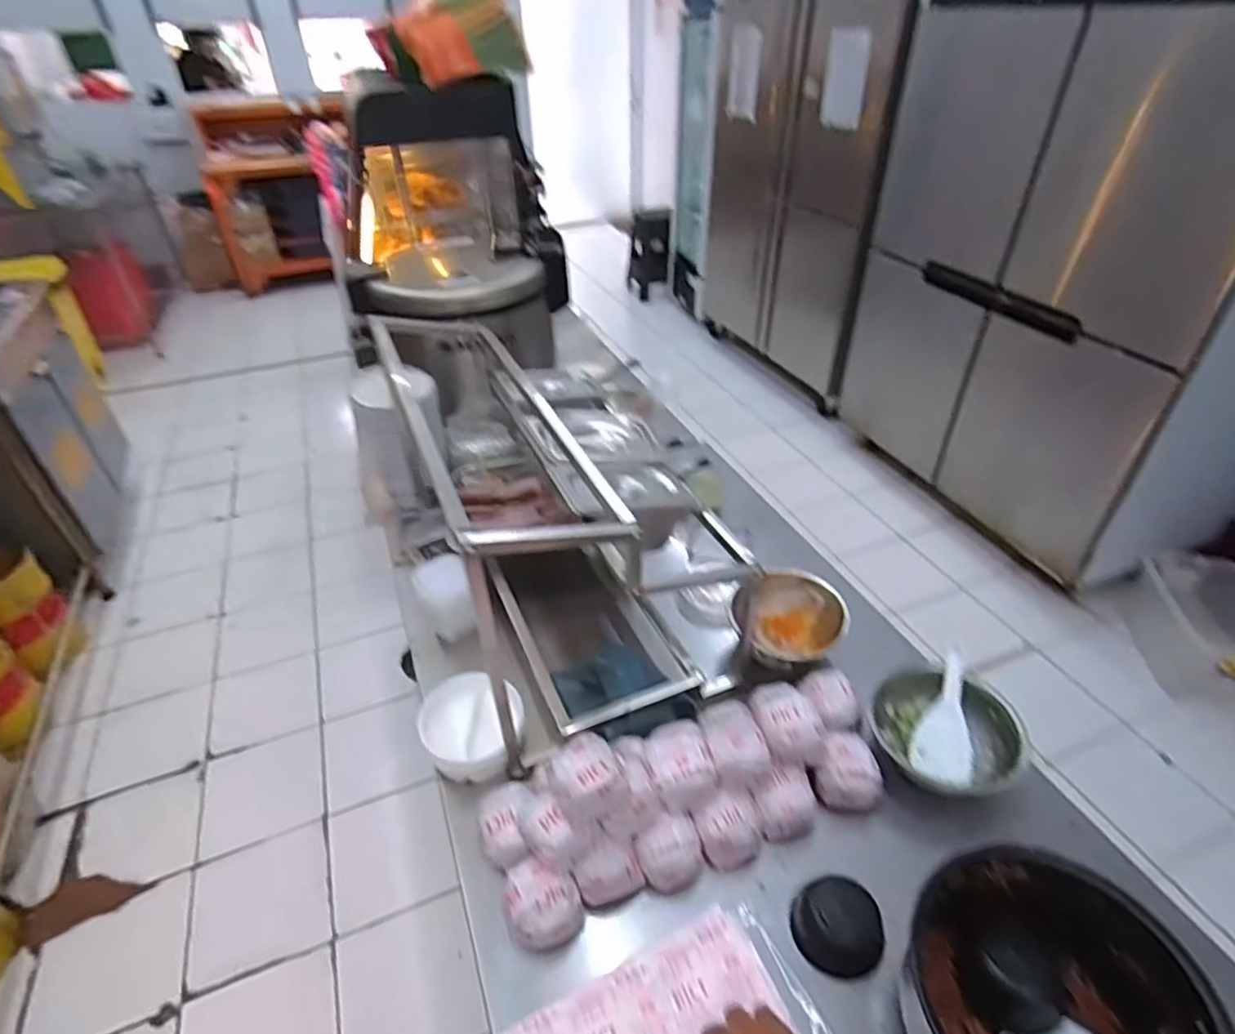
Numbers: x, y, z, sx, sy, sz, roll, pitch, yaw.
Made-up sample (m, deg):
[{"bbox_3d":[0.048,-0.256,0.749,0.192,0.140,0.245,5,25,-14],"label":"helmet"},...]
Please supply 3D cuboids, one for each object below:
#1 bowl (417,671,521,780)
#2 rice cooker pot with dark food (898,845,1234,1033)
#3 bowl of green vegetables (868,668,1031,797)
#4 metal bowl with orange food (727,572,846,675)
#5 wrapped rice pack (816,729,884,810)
[{"bbox_3d":[-0.187,0.269,0.836,0.117,0.065,0.114,-1,37,1],"label":"bowl"},{"bbox_3d":[0.377,0.430,0.567,0.237,0.114,0.224,3,37,7],"label":"rice cooker pot with dark food"},{"bbox_3d":[0.413,0.275,0.819,0.180,0.069,0.154,18,41,24],"label":"bowl of green vegetables"},{"bbox_3d":[0.249,0.156,0.950,0.148,0.087,0.157,16,40,22],"label":"metal bowl with orange food"},{"bbox_3d":[0.276,0.309,0.793,0.082,0.050,0.084,-7,37,-7],"label":"wrapped rice pack"}]

